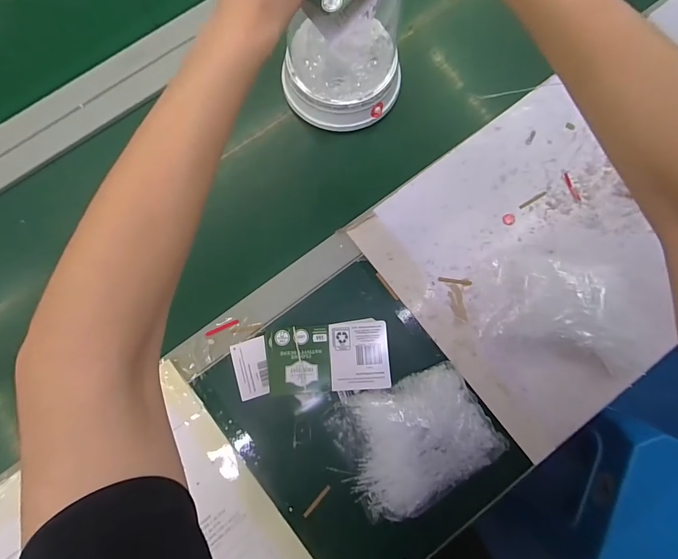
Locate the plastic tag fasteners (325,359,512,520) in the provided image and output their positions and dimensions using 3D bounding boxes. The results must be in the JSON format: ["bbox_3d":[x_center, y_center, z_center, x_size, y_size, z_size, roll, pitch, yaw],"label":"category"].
[{"bbox_3d":[0.081,0.164,0.371,0.166,0.042,0.129,-24,80,-4],"label":"plastic tag fasteners"}]

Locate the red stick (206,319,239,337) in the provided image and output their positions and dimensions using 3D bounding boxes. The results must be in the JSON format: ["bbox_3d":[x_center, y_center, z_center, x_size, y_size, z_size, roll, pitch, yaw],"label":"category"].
[{"bbox_3d":[-0.135,0.056,0.413,0.040,0.004,0.006,-24,80,-4],"label":"red stick"}]

